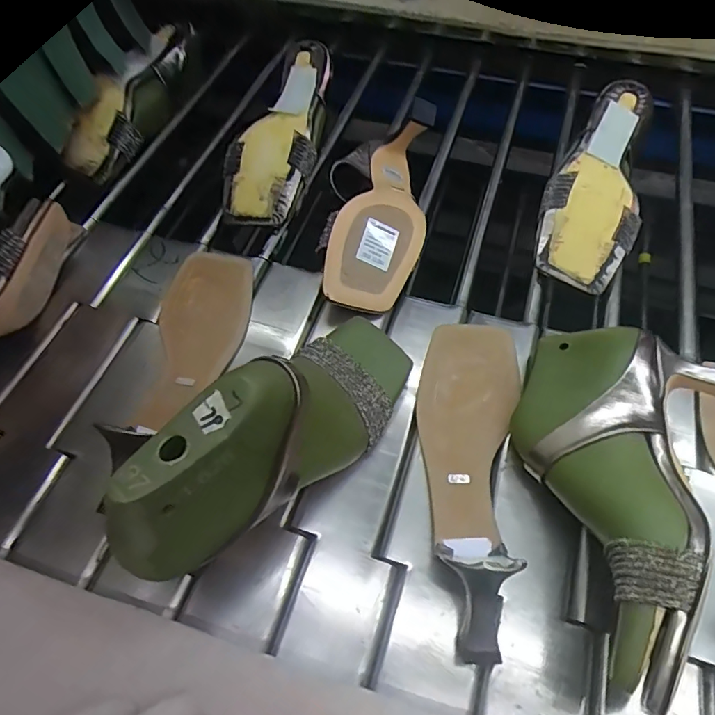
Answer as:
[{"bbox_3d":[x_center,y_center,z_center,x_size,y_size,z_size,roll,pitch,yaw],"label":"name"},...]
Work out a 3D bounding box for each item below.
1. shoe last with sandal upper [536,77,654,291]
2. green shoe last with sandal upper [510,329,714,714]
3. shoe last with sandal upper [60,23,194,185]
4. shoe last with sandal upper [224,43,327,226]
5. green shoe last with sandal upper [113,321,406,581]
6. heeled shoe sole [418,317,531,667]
[{"bbox_3d":[0.229,-0.170,0.483,0.086,0.062,0.233,18,60,12],"label":"shoe last with sandal upper"},{"bbox_3d":[0.150,0.074,0.323,0.123,0.088,0.213,30,63,18],"label":"green shoe last with sandal upper"},{"bbox_3d":[-0.245,-0.281,0.556,0.047,0.069,0.216,11,61,8],"label":"shoe last with sandal upper"},{"bbox_3d":[-0.068,-0.231,0.522,0.078,0.064,0.215,15,59,11],"label":"shoe last with sandal upper"},{"bbox_3d":[-0.043,0.043,0.321,0.078,0.109,0.246,33,31,19],"label":"green shoe last with sandal upper"},{"bbox_3d":[0.075,0.063,0.351,0.078,0.054,0.246,12,58,8],"label":"heeled shoe sole"}]

